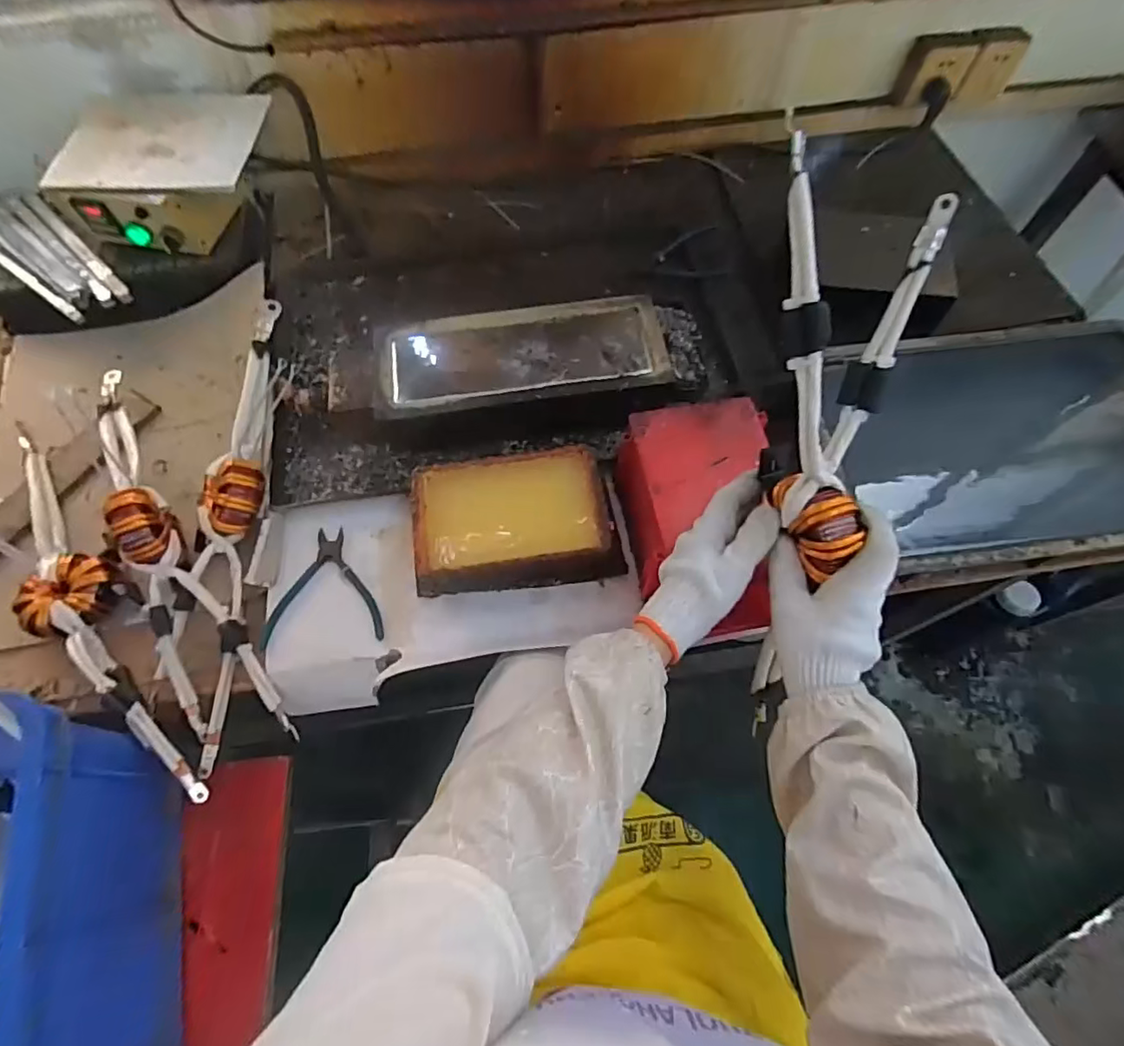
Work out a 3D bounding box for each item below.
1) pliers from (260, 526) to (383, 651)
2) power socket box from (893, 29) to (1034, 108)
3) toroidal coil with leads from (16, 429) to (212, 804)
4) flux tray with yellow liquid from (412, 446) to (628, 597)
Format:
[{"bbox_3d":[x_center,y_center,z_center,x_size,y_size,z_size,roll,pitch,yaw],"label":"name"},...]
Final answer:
[{"bbox_3d":[-0.257,0.068,0.627,0.126,0.008,0.129,-5,64,-2],"label":"pliers"},{"bbox_3d":[0.645,-0.727,0.919,0.187,0.085,0.037,-3,64,-1],"label":"power socket box"},{"bbox_3d":[-0.526,0.084,0.628,0.098,0.038,0.529,-42,71,-18],"label":"toroidal coil with leads"},{"bbox_3d":[-0.047,-0.003,0.628,0.218,0.068,0.142,-9,64,-4],"label":"flux tray with yellow liquid"}]

